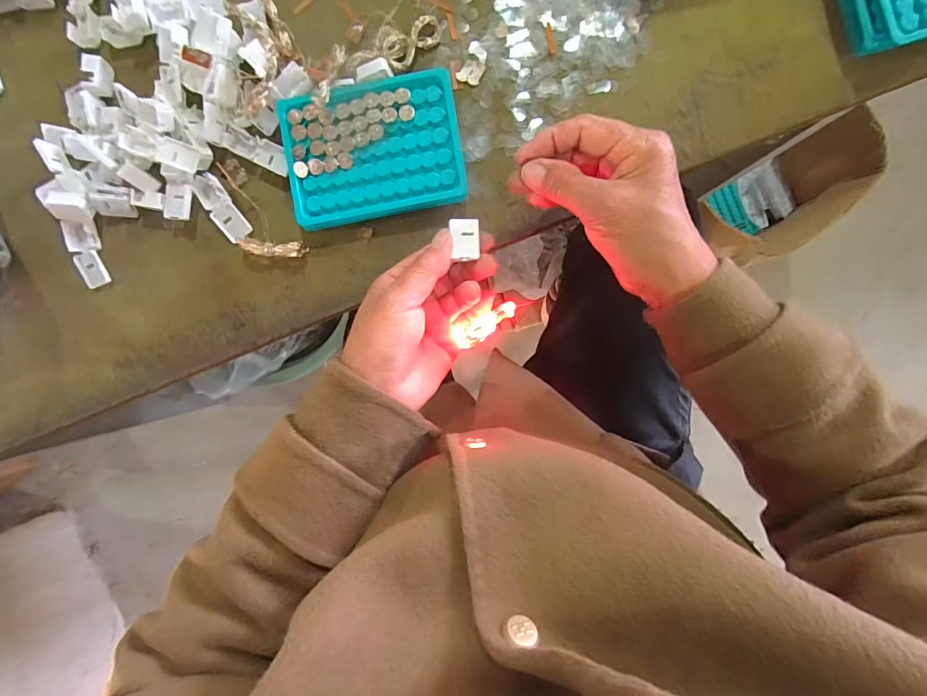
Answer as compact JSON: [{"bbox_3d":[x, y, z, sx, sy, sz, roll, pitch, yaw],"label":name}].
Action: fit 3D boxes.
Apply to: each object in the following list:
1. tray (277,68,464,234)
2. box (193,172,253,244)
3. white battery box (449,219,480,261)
[{"bbox_3d":[-0.067,-0.147,0.324,0.128,0.017,0.095,-10,98,2],"label":"tray"},{"bbox_3d":[-0.187,-0.107,0.333,0.019,0.007,0.054,-35,96,5],"label":"box"},{"bbox_3d":[0.000,-0.072,0.283,0.019,0.009,0.026,-1,81,-9],"label":"white battery box"}]

